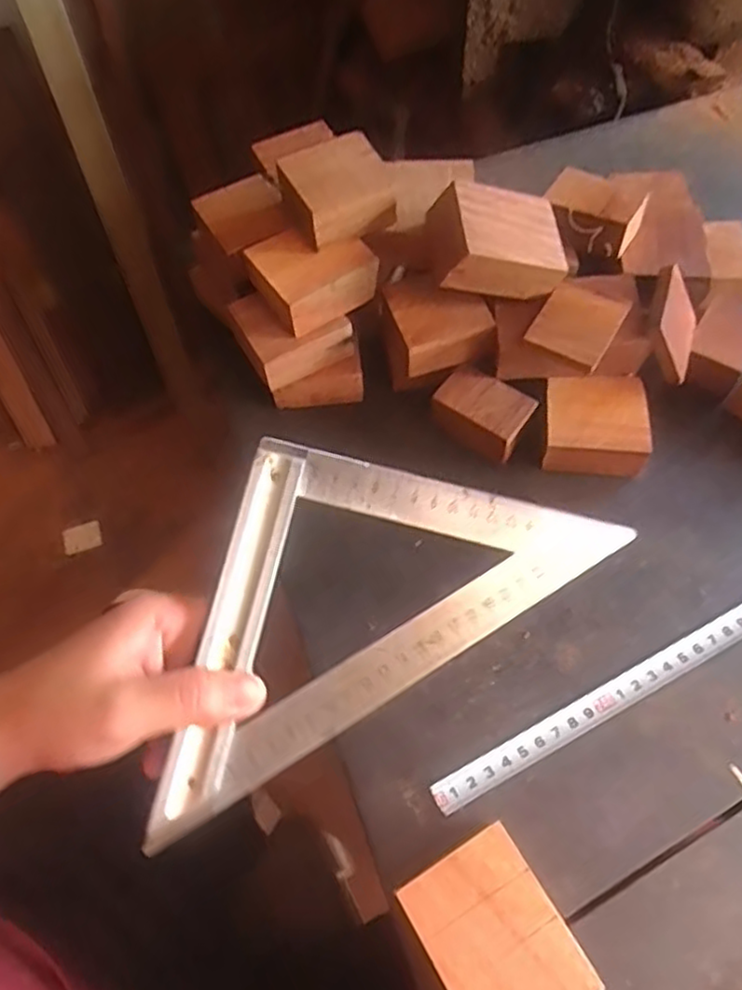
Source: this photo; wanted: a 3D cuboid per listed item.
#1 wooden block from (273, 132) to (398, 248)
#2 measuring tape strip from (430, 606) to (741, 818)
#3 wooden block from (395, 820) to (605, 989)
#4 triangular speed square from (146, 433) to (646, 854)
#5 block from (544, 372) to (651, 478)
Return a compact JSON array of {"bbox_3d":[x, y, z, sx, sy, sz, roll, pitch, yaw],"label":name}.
[{"bbox_3d":[-0.019,-0.181,0.412,0.057,0.028,0.054,-23,62,-8],"label":"wooden block"},{"bbox_3d":[0.246,0.045,0.385,0.479,0.005,0.015,-26,66,-11],"label":"measuring tape strip"},{"bbox_3d":[0.053,0.191,0.301,0.054,0.029,0.072,-29,64,-13],"label":"wooden block"},{"bbox_3d":[-0.014,0.035,0.333,0.247,0.009,0.128,-30,85,-13],"label":"triangular speed square"},{"bbox_3d":[0.136,-0.043,0.425,0.060,0.029,0.055,5,61,5],"label":"block"}]

